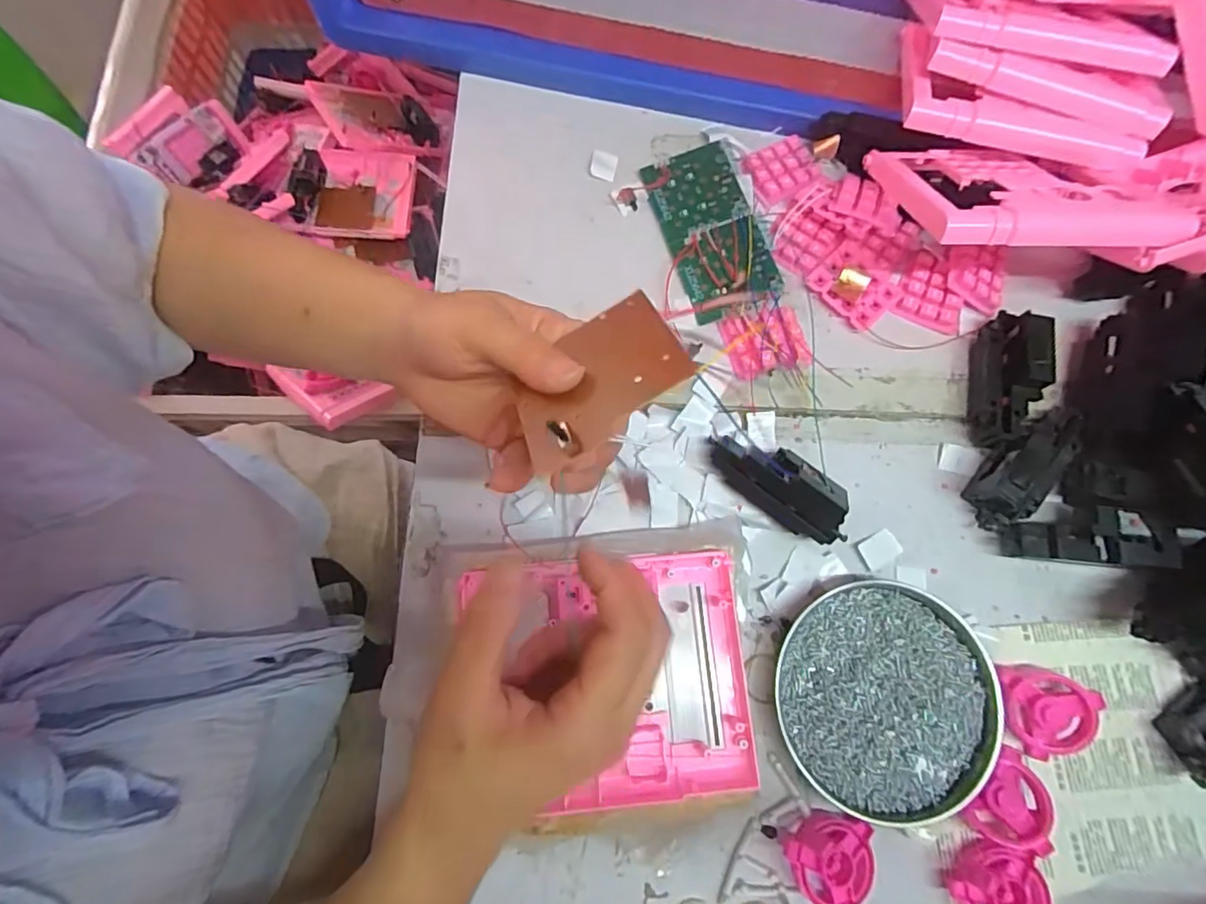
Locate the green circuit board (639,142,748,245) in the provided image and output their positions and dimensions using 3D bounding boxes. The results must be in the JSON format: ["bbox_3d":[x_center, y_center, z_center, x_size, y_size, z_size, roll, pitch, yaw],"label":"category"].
[{"bbox_3d":[0.071,-0.205,0.433,0.066,0.011,0.072,-18,77,-5],"label":"green circuit board"}]

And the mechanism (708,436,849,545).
[{"bbox_3d":[0.119,0.020,0.369,0.097,0.030,0.040,35,78,8],"label":"mechanism"}]

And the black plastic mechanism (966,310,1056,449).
[{"bbox_3d":[0.285,-0.051,0.383,0.037,0.030,0.099,15,77,3],"label":"black plastic mechanism"}]

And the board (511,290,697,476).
[{"bbox_3d":[-0.004,-0.032,0.228,0.070,0.006,0.072,-31,43,7],"label":"board"}]

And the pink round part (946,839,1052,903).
[{"bbox_3d":[0.234,0.257,0.319,0.054,0.021,0.045,34,78,7],"label":"pink round part"}]

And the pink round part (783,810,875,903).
[{"bbox_3d":[0.137,0.239,0.323,0.050,0.022,0.052,0,76,-1],"label":"pink round part"}]

